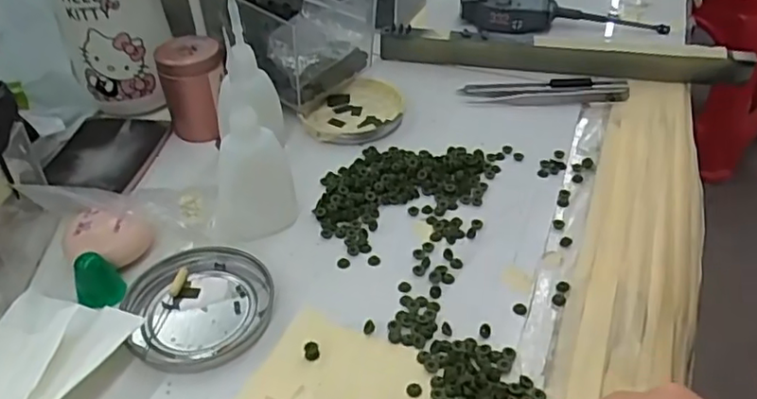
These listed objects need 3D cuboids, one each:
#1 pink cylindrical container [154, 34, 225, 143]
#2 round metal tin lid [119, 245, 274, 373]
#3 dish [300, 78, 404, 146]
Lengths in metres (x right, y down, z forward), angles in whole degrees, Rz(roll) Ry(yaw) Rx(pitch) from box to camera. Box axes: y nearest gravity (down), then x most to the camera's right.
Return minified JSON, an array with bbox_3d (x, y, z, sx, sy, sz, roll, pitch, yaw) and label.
[{"bbox_3d":[-0.133,-0.080,0.453,0.045,0.068,0.039,-11,42,-11],"label":"pink cylindrical container"},{"bbox_3d":[-0.100,0.057,0.335,0.081,0.012,0.077,-1,41,0],"label":"round metal tin lid"},{"bbox_3d":[-0.018,-0.068,0.478,0.073,0.013,0.077,-1,41,0],"label":"dish"}]

